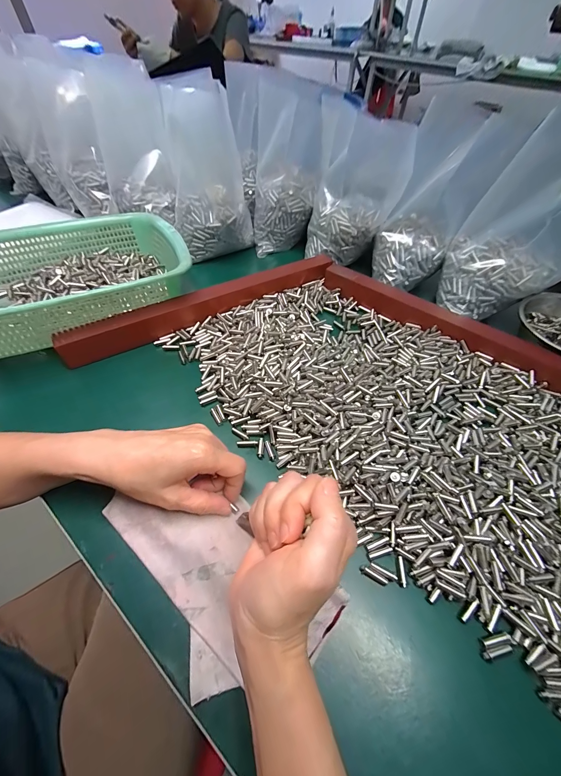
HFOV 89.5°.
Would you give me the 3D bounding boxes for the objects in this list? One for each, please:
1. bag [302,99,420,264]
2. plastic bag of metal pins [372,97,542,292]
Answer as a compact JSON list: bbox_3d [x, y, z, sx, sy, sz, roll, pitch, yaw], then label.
[{"bbox_3d":[0.113,-0.295,0.437,0.134,0.165,0.066,18,56,11],"label":"bag"},{"bbox_3d":[0.208,-0.256,0.400,0.111,0.187,0.102,-5,55,-5],"label":"plastic bag of metal pins"}]

